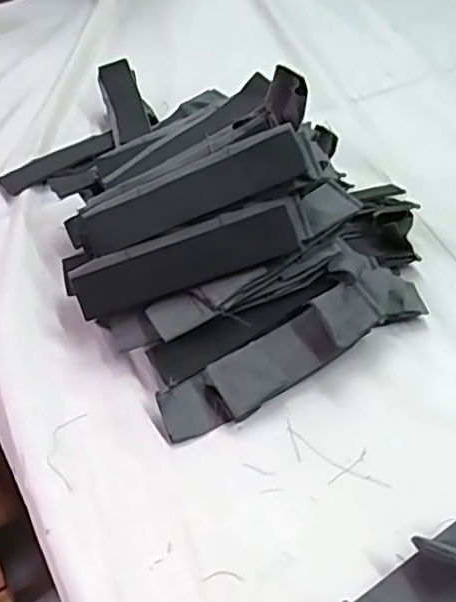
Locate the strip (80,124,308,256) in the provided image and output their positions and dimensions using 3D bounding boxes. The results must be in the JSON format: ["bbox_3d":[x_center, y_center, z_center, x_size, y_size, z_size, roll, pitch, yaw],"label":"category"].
[{"bbox_3d":[-0.030,-0.087,0.497,0.184,0.009,0.045,-20,77,8],"label":"strip"}]

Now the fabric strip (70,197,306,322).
[{"bbox_3d":[-0.032,-0.034,0.498,0.186,0.047,0.008,-18,7,4],"label":"fabric strip"}]

